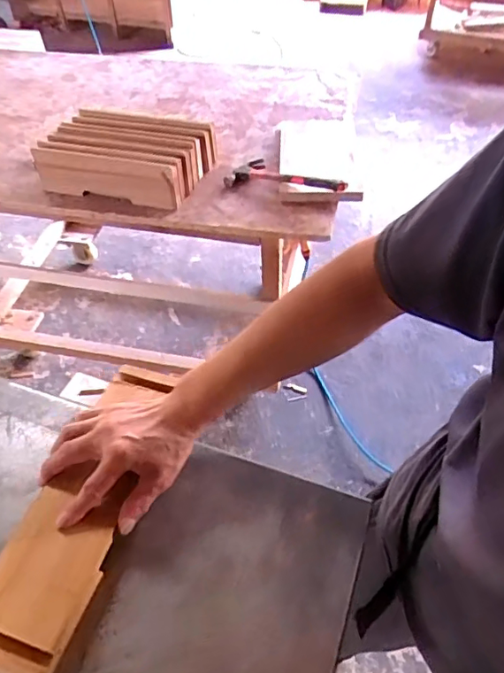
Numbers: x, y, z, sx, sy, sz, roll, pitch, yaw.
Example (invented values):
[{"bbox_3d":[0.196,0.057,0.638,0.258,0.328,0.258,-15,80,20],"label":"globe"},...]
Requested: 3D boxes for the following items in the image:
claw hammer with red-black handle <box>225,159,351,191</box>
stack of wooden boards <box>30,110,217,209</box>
[{"bbox_3d":[0.071,-0.327,1.117,0.266,0.026,0.095,20,52,35],"label":"claw hammer with red-black handle"},{"bbox_3d":[-0.270,-0.392,1.147,0.325,0.098,0.224,14,50,13],"label":"stack of wooden boards"}]

